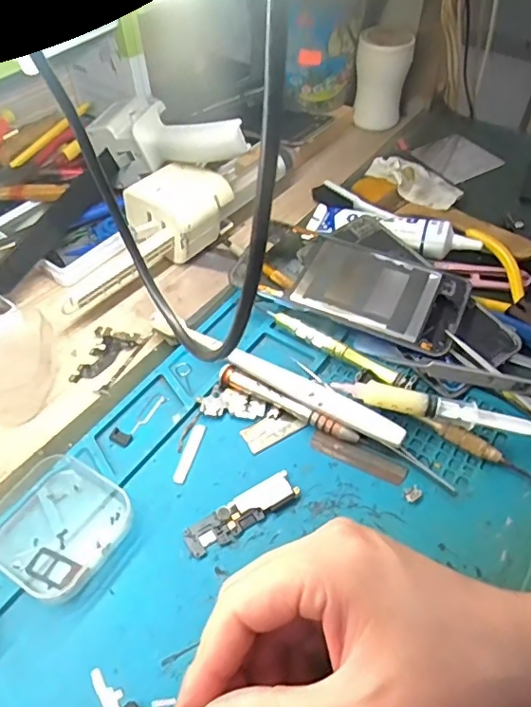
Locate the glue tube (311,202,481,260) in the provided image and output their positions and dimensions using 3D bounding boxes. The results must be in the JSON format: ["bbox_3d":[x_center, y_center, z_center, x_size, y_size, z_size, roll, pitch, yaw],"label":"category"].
[{"bbox_3d":[0.101,-0.101,0.435,0.136,0.024,0.035,21,53,18],"label":"glue tube"}]

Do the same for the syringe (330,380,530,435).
[{"bbox_3d":[0.104,0.035,0.317,0.127,0.021,0.017,14,52,14],"label":"syringe"}]

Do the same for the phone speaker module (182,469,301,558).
[{"bbox_3d":[-0.013,0.087,0.292,0.064,0.005,0.018,-28,54,-21],"label":"phone speaker module"}]

